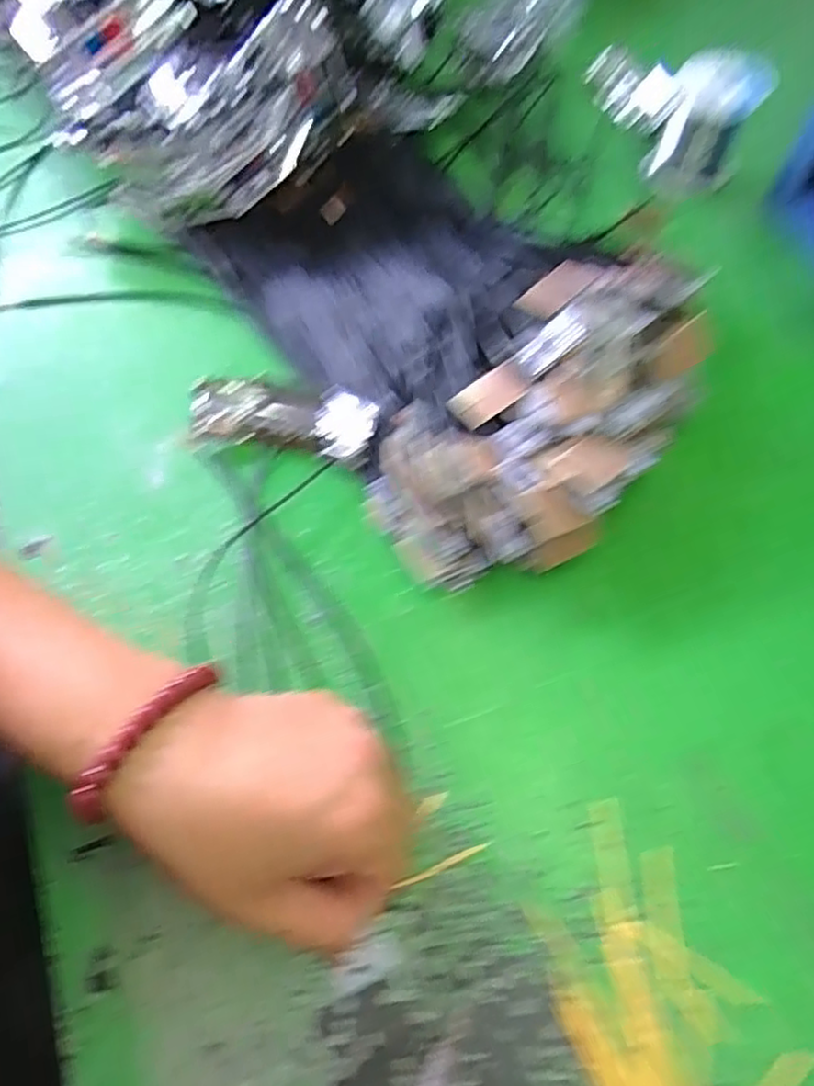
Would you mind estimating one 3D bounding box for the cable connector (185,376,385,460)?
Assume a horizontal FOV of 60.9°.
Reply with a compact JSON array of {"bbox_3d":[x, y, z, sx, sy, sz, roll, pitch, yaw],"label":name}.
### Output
[{"bbox_3d":[-0.068,-0.068,0.386,0.102,0.024,0.036,8,61,4],"label":"cable connector"}]

